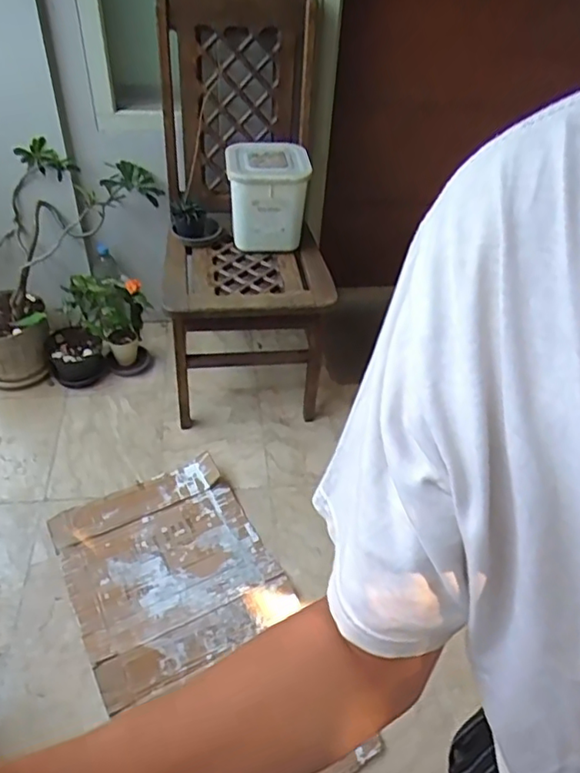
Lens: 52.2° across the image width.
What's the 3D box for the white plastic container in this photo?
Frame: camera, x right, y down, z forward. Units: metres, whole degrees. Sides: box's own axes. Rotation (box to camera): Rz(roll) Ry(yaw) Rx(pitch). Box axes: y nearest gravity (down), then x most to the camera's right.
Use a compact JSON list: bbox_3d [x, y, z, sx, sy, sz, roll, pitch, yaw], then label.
[{"bbox_3d":[-0.069,-0.525,1.658,0.213,0.250,0.218,-4,43,-9],"label":"white plastic container"}]

